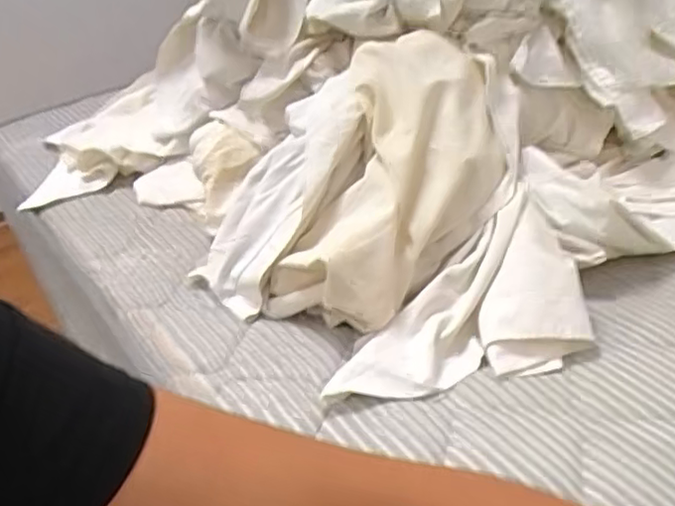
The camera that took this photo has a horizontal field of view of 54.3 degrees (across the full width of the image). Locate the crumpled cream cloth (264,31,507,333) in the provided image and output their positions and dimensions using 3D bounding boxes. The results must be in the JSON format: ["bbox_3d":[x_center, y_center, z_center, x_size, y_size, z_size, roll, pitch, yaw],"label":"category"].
[{"bbox_3d":[0.072,-0.094,0.716,0.180,0.089,0.388,15,68,29],"label":"crumpled cream cloth"}]

